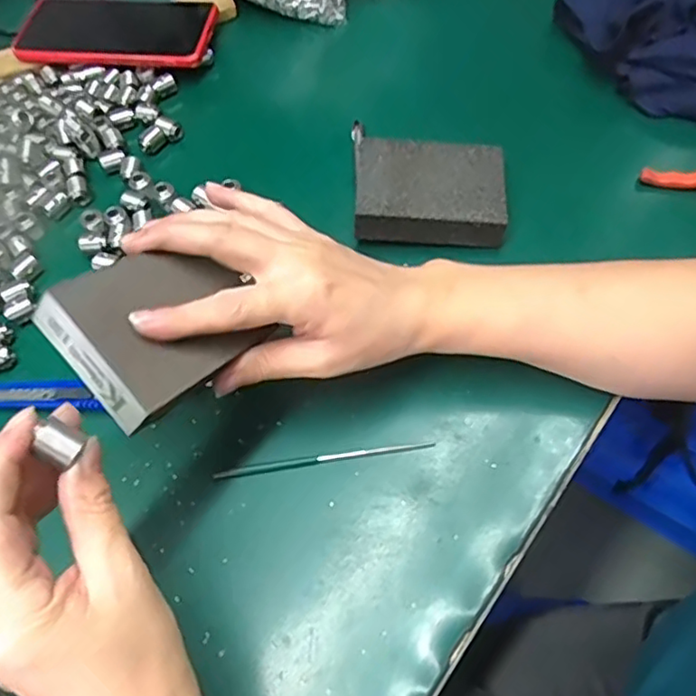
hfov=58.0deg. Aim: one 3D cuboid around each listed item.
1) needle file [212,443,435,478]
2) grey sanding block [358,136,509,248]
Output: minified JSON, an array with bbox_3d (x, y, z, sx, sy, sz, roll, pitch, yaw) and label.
[{"bbox_3d":[-0.014,0.064,0.359,0.124,0.005,0.005,-7,61,-1],"label":"needle file"},{"bbox_3d":[0.056,-0.107,0.426,0.097,0.030,0.065,4,62,5],"label":"grey sanding block"}]

